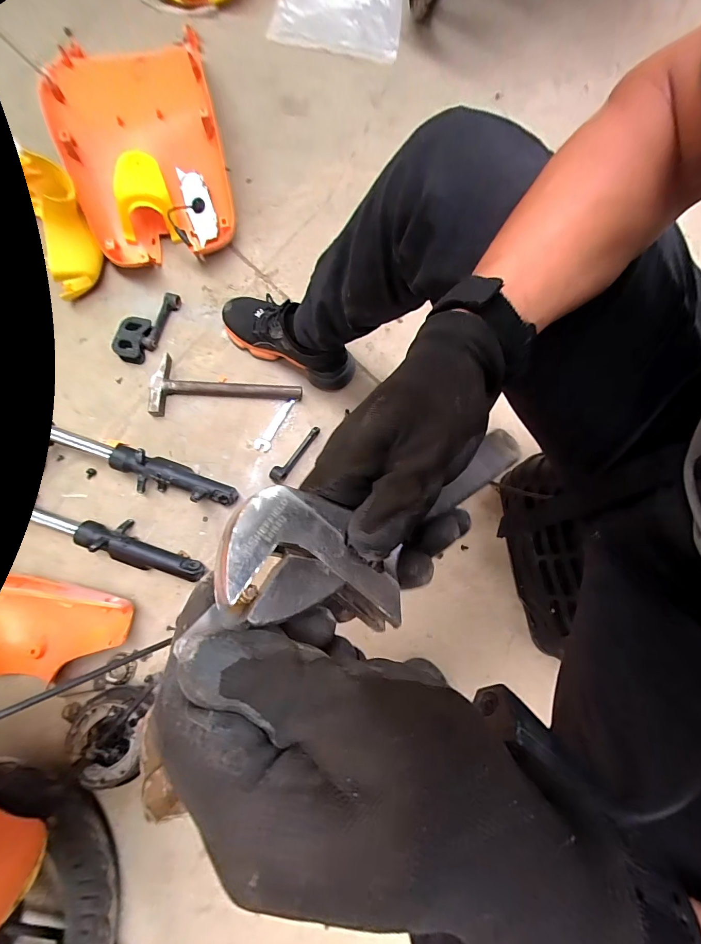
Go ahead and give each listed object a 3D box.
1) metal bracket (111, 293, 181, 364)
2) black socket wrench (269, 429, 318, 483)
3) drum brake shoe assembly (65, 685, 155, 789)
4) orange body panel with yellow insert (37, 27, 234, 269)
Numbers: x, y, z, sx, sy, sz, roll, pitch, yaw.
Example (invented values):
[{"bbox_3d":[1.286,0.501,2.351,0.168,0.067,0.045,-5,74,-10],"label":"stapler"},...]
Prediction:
[{"bbox_3d":[-0.407,-0.291,0.739,0.076,0.028,0.163,19,75,4],"label":"metal bracket"},{"bbox_3d":[-0.100,-0.033,0.678,0.026,0.027,0.123,37,77,9],"label":"black socket wrench"},{"bbox_3d":[-0.342,0.378,0.547,0.103,0.061,0.116,5,77,-2],"label":"drum brake shoe assembly"},{"bbox_3d":[-0.410,-0.645,0.769,0.305,0.093,0.409,-17,94,0],"label":"orange body panel with yellow insert"}]

